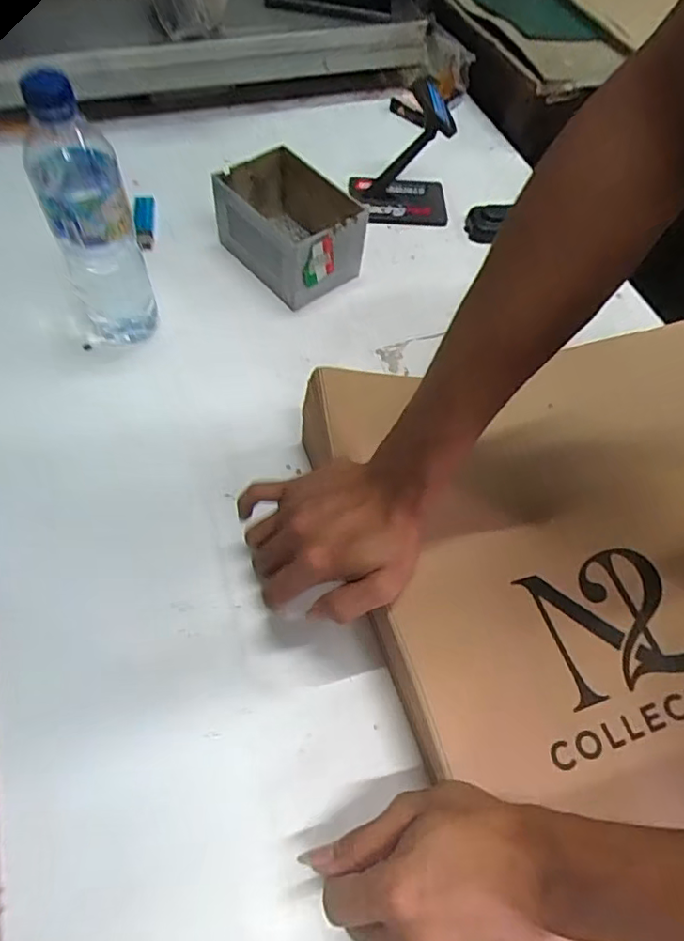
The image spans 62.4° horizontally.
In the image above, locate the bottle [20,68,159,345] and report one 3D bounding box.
[{"bbox_3d":[-0.209,-0.202,0.480,0.062,0.224,0.063,-16,62,-14],"label":"bottle"}]

